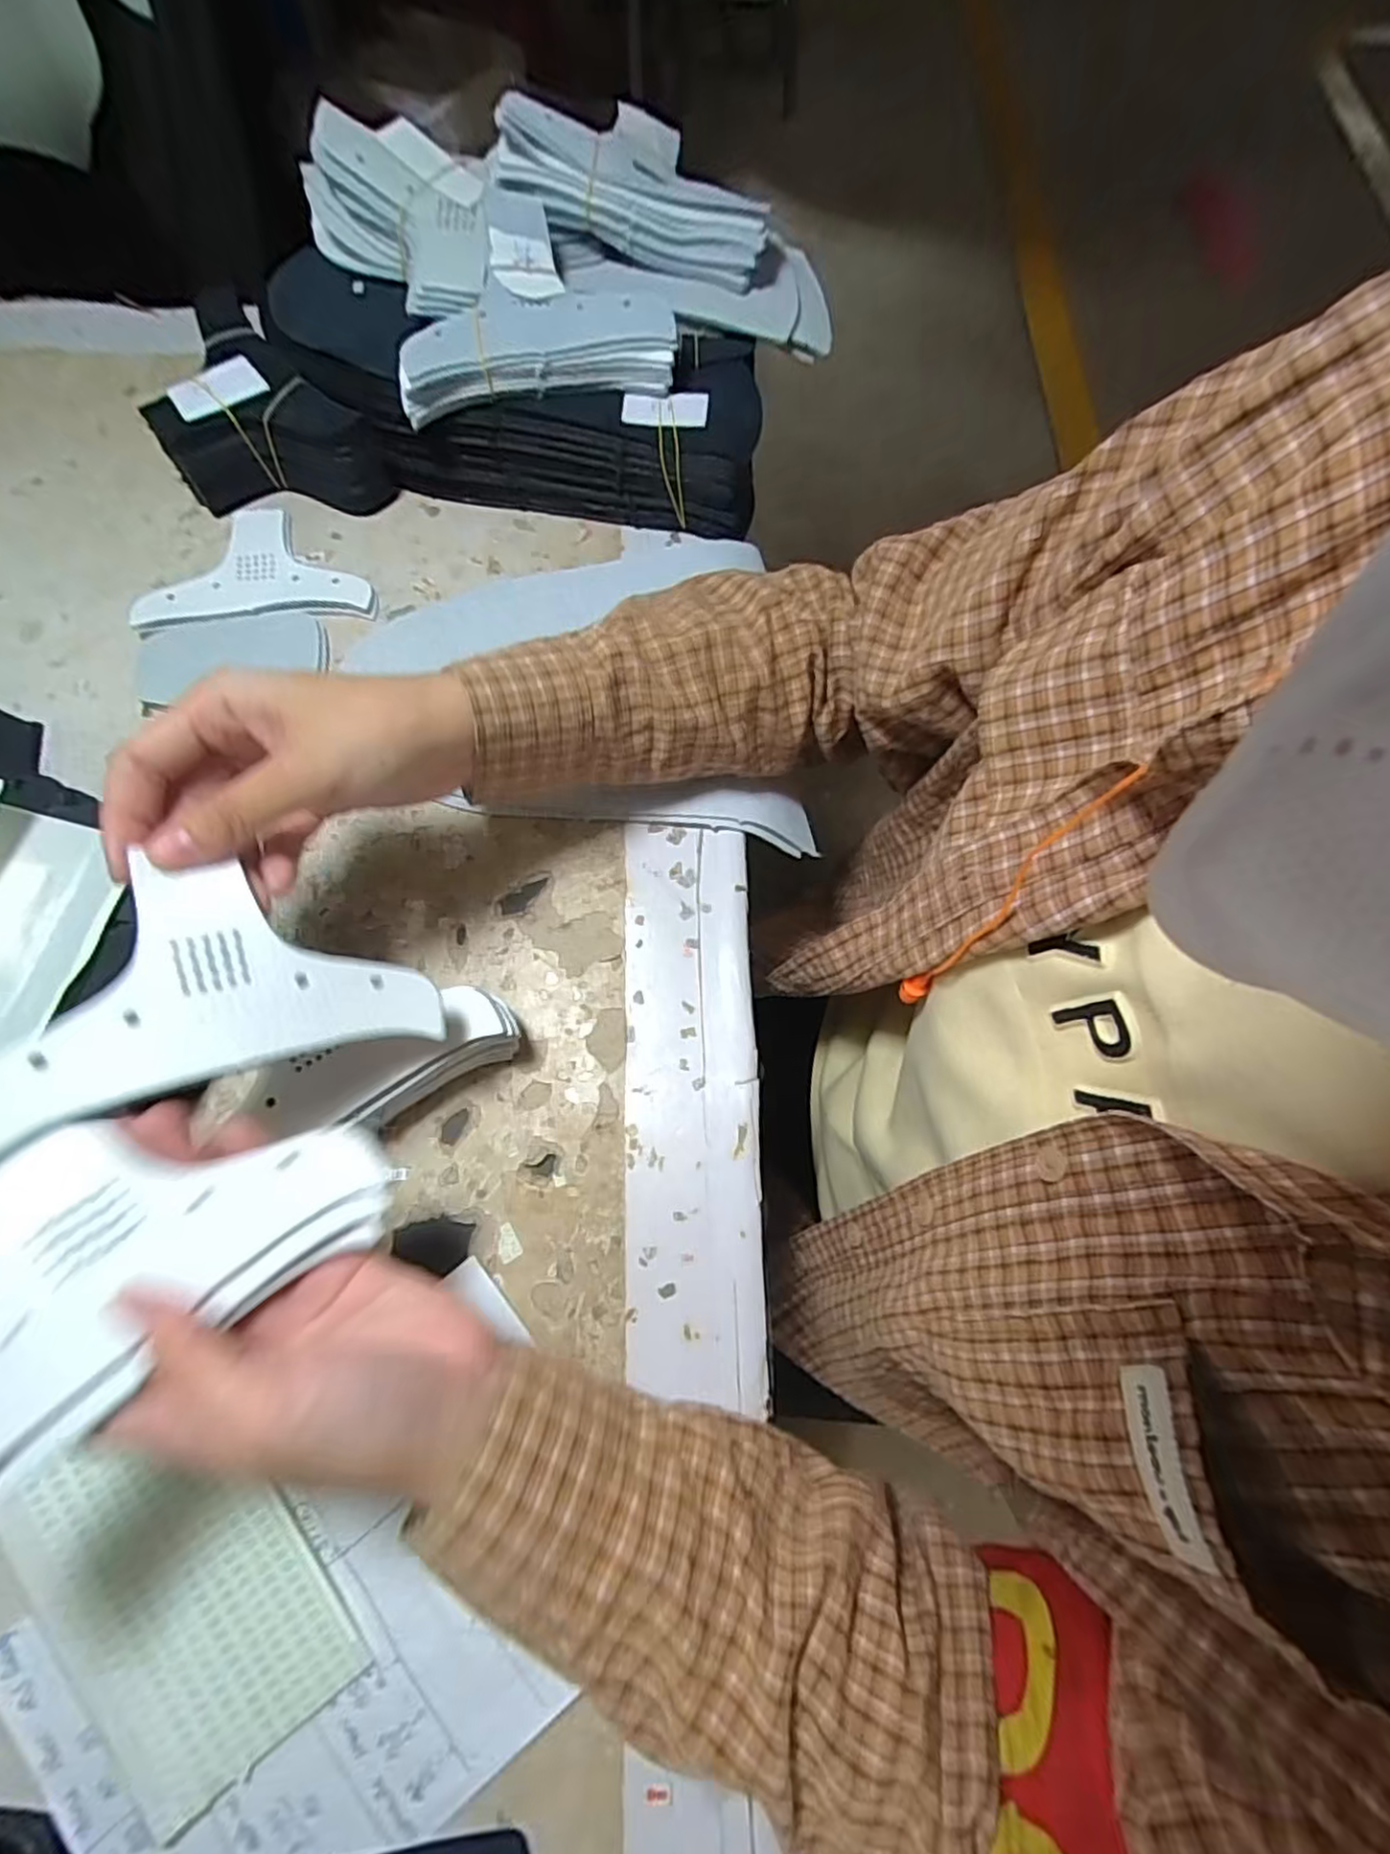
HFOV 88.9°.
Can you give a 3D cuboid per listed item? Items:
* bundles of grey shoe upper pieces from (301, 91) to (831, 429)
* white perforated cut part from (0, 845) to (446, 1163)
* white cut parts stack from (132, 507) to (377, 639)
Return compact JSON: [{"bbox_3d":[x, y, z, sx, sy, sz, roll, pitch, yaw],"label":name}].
[{"bbox_3d":[-0.061,-0.376,0.389,0.272,0.055,0.170,-16,73,-7],"label":"bundles of grey shoe upper pieces"},{"bbox_3d":[-0.161,0.017,0.239,0.132,0.012,0.075,-14,93,-36],"label":"white perforated cut part"},{"bbox_3d":[-0.252,-0.208,0.409,0.125,0.010,0.080,-9,73,-5],"label":"white cut parts stack"}]

